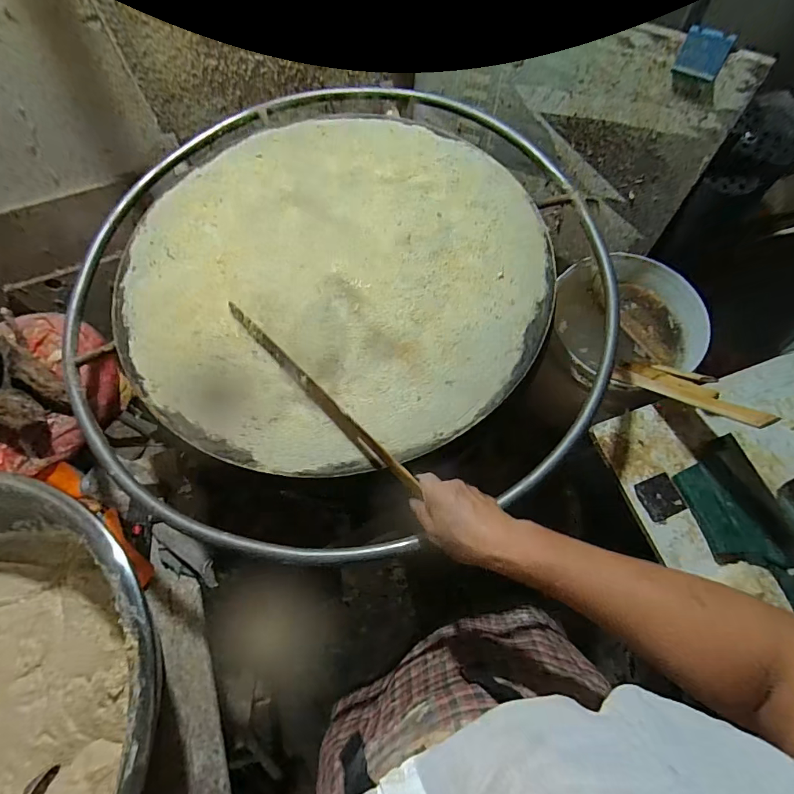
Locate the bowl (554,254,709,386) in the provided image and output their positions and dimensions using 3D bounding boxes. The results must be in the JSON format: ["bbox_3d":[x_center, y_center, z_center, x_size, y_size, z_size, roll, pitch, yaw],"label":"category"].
[{"bbox_3d":[0.430,-0.144,0.828,0.254,0.081,0.259,-1,67,3],"label":"bowl"}]

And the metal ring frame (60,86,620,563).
[{"bbox_3d":[-0.103,-0.189,0.661,0.848,0.040,0.808,7,67,6],"label":"metal ring frame"}]

